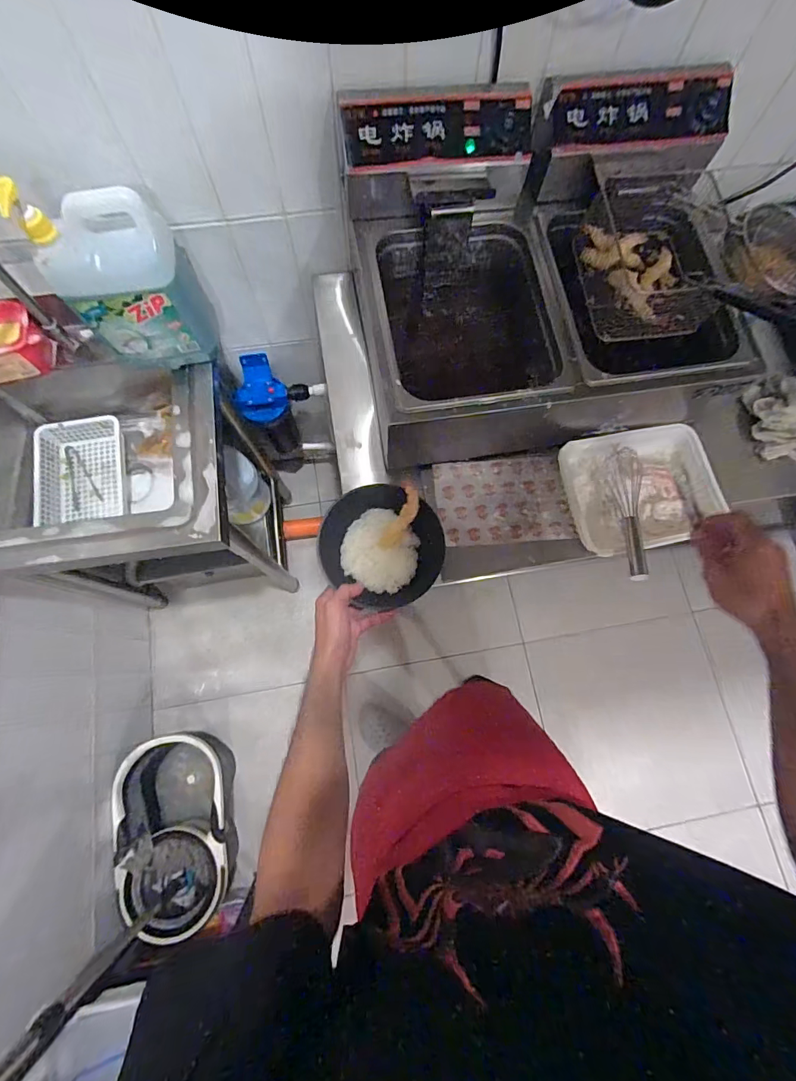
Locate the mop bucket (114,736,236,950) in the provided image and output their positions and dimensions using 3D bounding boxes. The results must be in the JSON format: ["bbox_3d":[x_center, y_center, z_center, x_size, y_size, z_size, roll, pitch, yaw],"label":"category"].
[{"bbox_3d":[-0.586,0.784,1.252,0.294,0.231,0.460,-8,69,-5],"label":"mop bucket"}]

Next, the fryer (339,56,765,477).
[{"bbox_3d":[0.229,-0.405,0.703,0.549,0.311,0.423,-8,69,-5],"label":"fryer"}]

